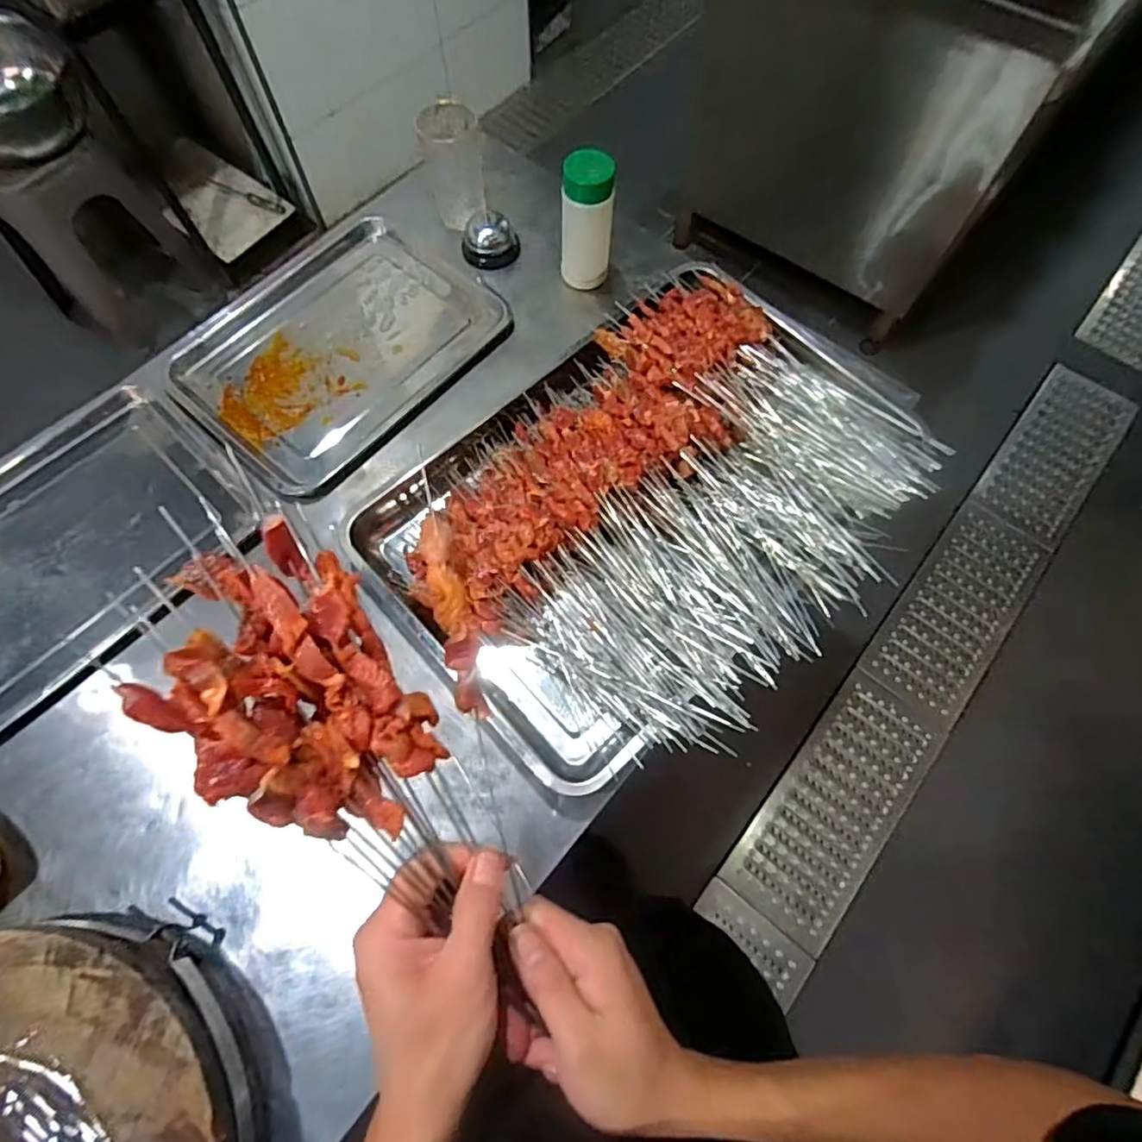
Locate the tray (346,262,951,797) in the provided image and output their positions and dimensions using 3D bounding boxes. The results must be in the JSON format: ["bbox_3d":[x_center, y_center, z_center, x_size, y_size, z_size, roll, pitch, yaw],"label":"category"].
[{"bbox_3d":[0.102,-0.081,0.692,0.600,0.077,0.456,-40,73,-15],"label":"tray"}]

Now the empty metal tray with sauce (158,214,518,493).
[{"bbox_3d":[-0.307,-0.305,0.811,0.339,0.037,0.401,39,73,15],"label":"empty metal tray with sauce"}]

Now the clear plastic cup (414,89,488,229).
[{"bbox_3d":[-0.161,-0.563,0.856,0.082,0.126,0.083,0,68,0],"label":"clear plastic cup"}]

